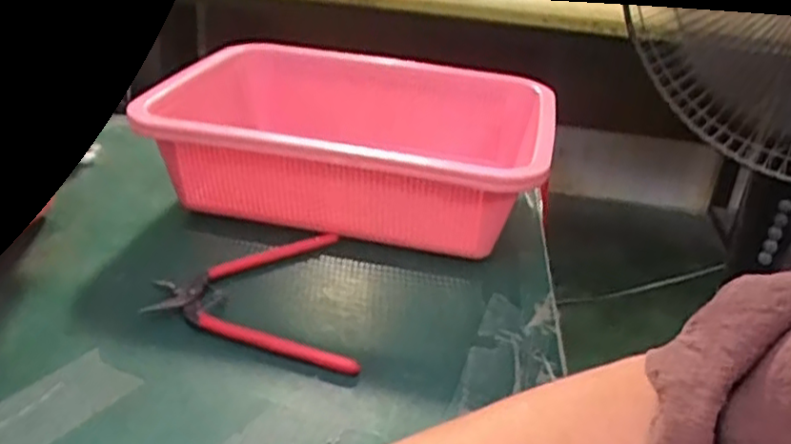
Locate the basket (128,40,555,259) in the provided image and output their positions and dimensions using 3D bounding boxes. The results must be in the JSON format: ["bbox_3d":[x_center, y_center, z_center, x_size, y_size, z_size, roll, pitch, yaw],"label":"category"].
[{"bbox_3d":[-0.042,-0.061,0.559,0.305,0.097,0.190,11,30,11],"label":"basket"}]

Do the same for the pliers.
[{"bbox_3d":[-0.071,0.040,0.460,0.140,0.009,0.124,13,30,14],"label":"pliers"}]

